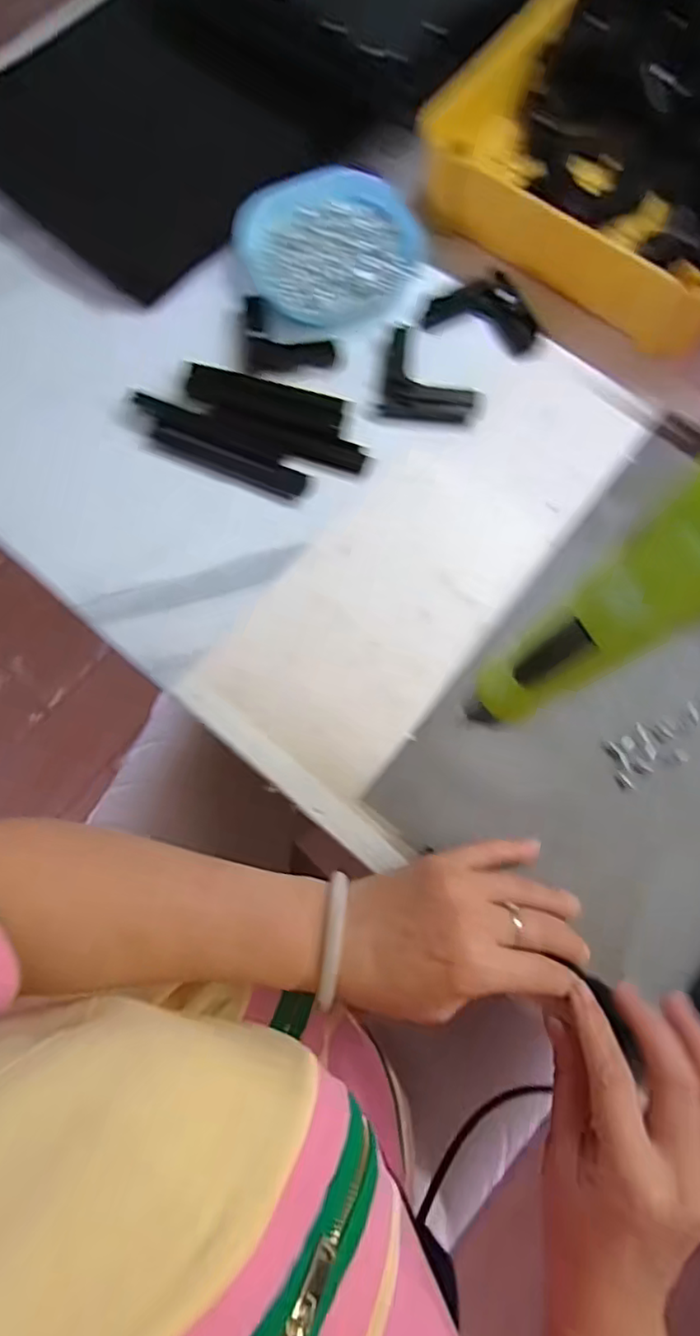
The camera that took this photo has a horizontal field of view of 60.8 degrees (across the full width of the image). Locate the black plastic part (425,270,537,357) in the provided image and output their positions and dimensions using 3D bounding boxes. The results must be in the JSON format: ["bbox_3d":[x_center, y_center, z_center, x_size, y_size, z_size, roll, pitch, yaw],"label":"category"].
[{"bbox_3d":[0.108,-0.287,0.470,0.085,0.010,0.065,20,78,4],"label":"black plastic part"}]

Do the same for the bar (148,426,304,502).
[{"bbox_3d":[-0.089,-0.153,0.442,0.118,0.006,0.021,21,79,4],"label":"bar"}]

